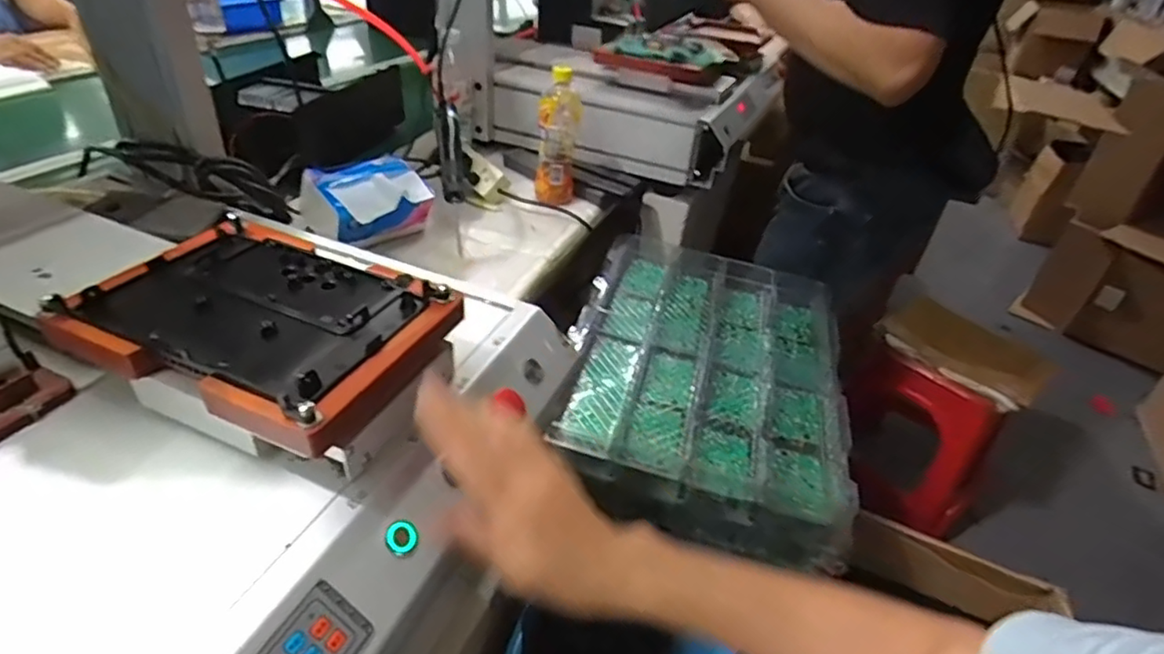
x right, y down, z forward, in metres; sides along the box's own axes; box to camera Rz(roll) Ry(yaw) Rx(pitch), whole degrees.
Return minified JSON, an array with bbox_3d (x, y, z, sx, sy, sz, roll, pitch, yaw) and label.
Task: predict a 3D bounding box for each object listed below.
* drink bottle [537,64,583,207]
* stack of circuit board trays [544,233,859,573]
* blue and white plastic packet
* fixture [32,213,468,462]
[{"bbox_3d":[-0.039,-0.307,1.003,0.067,0.202,0.068,5,37,-4],"label":"drink bottle"},{"bbox_3d":[0.172,0.059,0.886,0.351,0.121,0.500,11,37,6],"label":"stack of circuit board trays"},{"bbox_3d":[-0.305,-0.175,0.884,0.157,0.092,0.108,-26,48,-37],"label":"blue and white plastic packet"},{"bbox_3d":[-0.211,-0.006,0.420,0.210,0.037,0.161,19,38,15],"label":"fixture"}]

